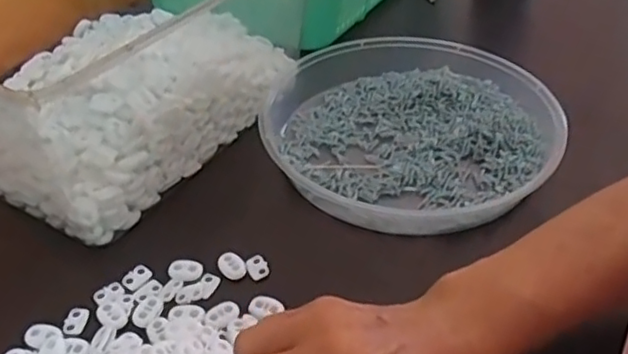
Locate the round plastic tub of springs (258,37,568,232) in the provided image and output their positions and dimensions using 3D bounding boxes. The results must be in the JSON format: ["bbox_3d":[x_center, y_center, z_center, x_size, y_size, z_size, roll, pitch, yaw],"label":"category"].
[{"bbox_3d":[0.076,-0.046,0.507,0.224,0.032,0.227,-1,41,1],"label":"round plastic tub of springs"}]

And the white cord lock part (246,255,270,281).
[{"bbox_3d":[-0.038,0.061,0.420,0.013,0.005,0.019,-13,42,-13],"label":"white cord lock part"}]

